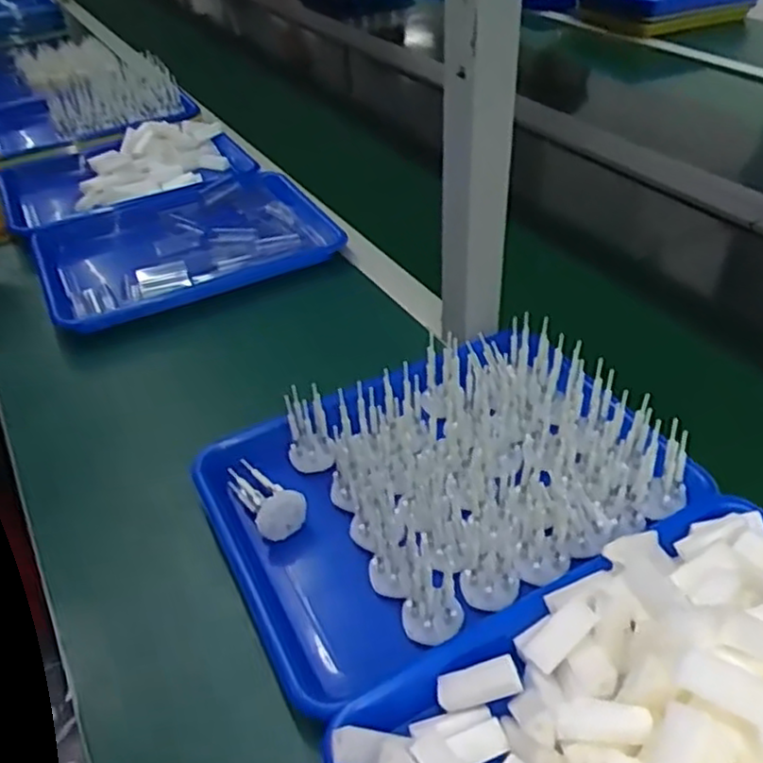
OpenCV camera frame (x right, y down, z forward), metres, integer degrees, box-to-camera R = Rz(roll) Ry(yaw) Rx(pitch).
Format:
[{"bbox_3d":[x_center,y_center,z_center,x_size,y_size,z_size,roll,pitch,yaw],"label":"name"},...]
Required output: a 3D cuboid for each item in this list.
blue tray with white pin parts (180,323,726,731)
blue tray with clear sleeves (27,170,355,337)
[{"bbox_3d":[0.045,0.071,0.519,0.321,0.065,0.235,-20,43,-19],"label":"blue tray with white pin parts"},{"bbox_3d":[-0.235,-0.167,0.853,0.330,0.037,0.260,-22,43,-21],"label":"blue tray with clear sleeves"}]

